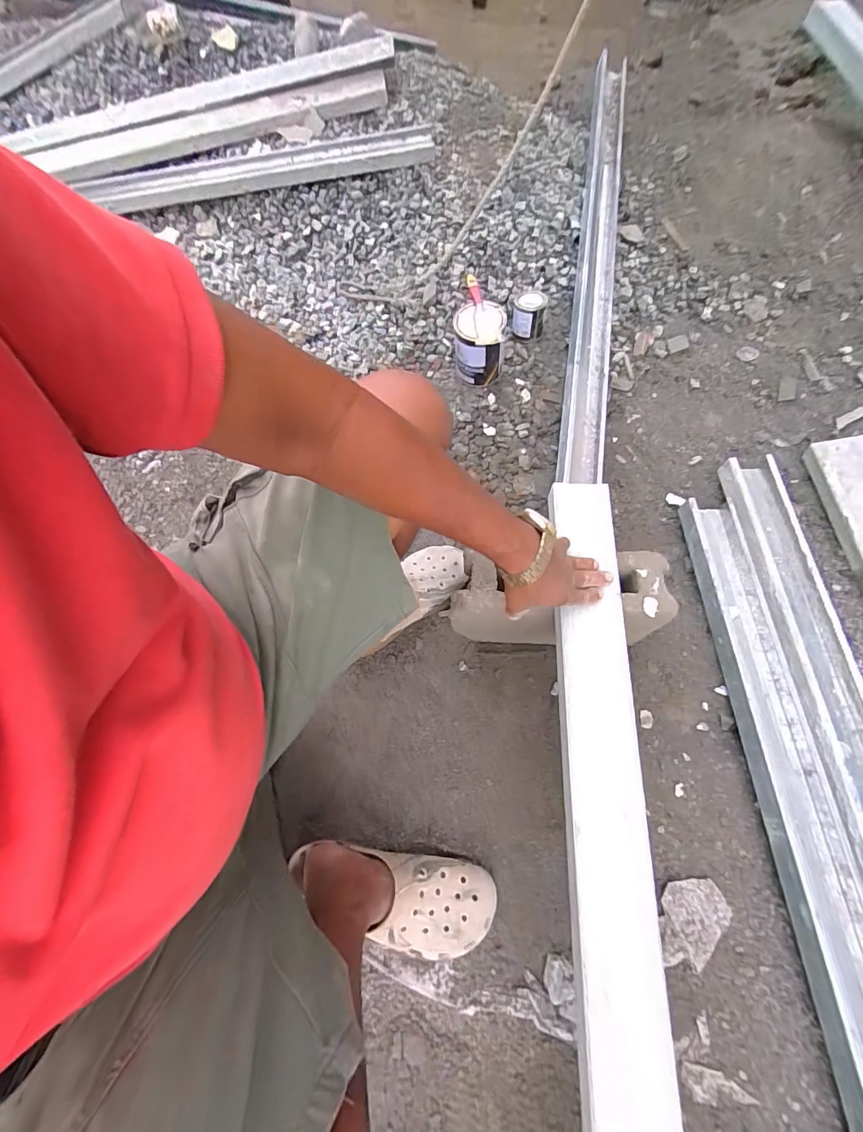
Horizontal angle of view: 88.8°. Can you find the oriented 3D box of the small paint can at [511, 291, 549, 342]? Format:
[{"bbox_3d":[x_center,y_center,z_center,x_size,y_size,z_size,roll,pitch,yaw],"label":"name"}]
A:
[{"bbox_3d":[0.217,-0.561,0.981,0.075,0.068,0.070,13,64,5],"label":"small paint can"}]

